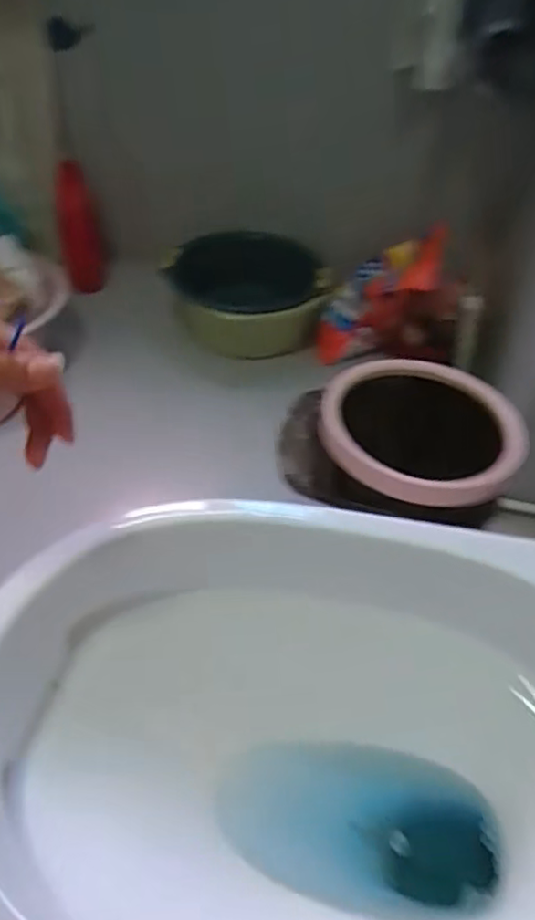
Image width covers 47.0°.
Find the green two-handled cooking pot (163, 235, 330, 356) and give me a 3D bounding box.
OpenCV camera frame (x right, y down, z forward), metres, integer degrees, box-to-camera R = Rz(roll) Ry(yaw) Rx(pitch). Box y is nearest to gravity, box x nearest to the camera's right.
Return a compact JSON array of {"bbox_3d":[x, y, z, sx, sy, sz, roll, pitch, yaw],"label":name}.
[{"bbox_3d":[-0.052,-0.393,1.449,0.376,0.190,0.397,1,43,-6],"label":"green two-handled cooking pot"}]

